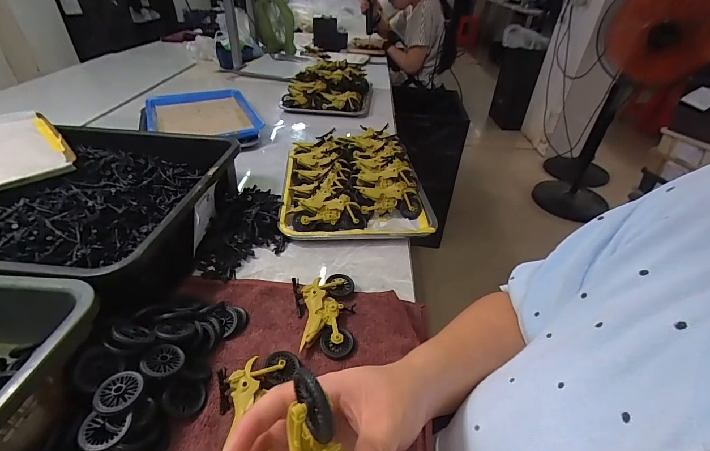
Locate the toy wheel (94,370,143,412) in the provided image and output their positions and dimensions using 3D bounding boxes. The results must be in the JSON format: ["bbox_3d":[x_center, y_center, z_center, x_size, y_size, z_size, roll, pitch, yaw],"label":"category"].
[{"bbox_3d":[-0.202,0.144,0.297,0.032,0.012,0.036,15,39,16],"label":"toy wheel"}]

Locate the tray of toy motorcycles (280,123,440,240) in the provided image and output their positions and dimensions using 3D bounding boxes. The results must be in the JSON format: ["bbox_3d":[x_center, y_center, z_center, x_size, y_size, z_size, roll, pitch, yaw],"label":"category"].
[{"bbox_3d":[-0.004,-0.100,0.672,0.255,0.070,0.357,-1,37,-4],"label":"tray of toy motorcycles"}]

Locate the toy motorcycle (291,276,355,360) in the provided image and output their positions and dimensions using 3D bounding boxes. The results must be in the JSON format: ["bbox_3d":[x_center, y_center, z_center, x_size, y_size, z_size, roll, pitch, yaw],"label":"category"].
[{"bbox_3d":[-0.039,0.104,0.422,0.074,0.031,0.114,1,37,-2],"label":"toy motorcycle"}]

